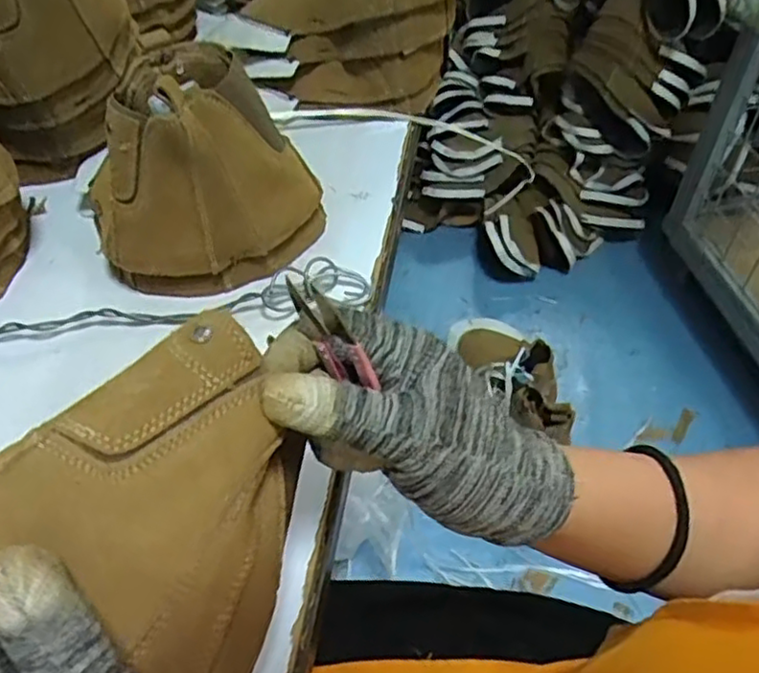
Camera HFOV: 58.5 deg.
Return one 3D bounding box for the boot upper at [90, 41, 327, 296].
[{"bbox_3d":[-0.127,-0.113,0.497,0.086,0.154,0.152,36,59,28],"label":"boot upper"}]

